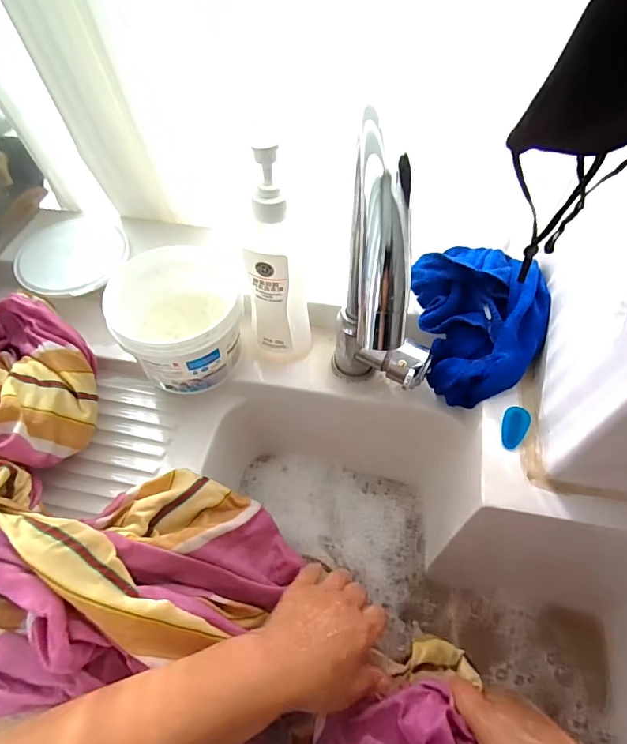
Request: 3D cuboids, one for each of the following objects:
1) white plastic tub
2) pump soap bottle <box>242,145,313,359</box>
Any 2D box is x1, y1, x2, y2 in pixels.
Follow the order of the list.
[{"bbox_3d":[-0.134,-0.056,0.476,0.125,0.089,0.140,-38,65,-20],"label":"white plastic tub"},{"bbox_3d":[-0.040,-0.085,0.423,0.049,0.214,0.047,-15,59,-8],"label":"pump soap bottle"}]

